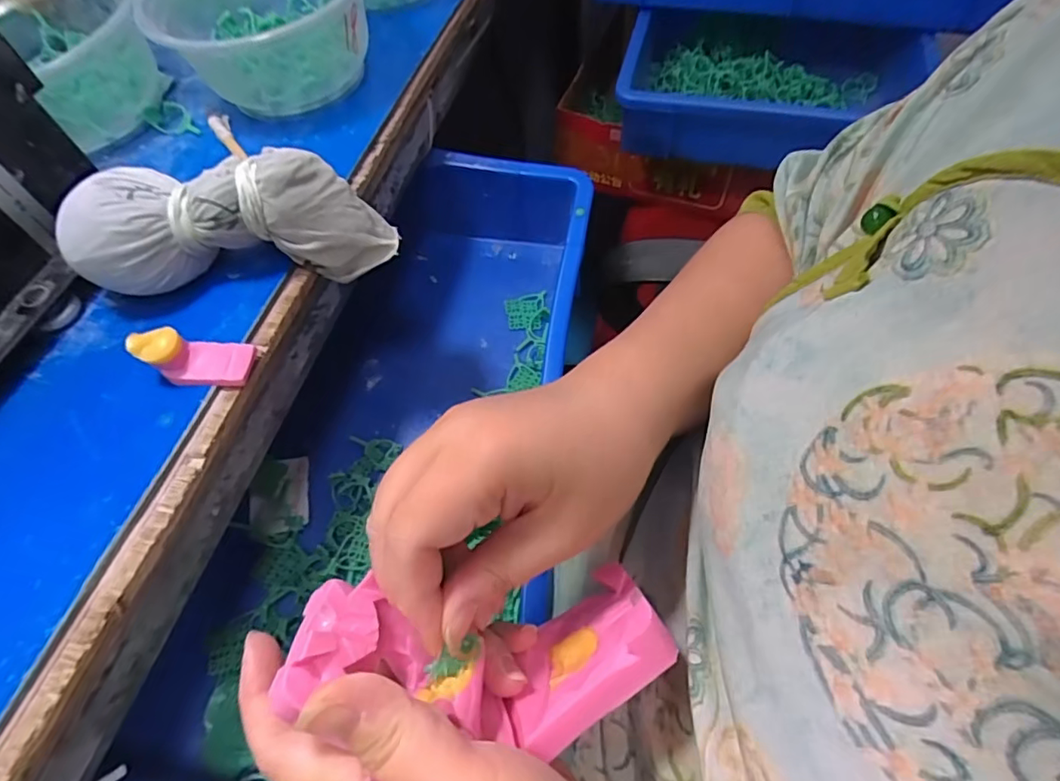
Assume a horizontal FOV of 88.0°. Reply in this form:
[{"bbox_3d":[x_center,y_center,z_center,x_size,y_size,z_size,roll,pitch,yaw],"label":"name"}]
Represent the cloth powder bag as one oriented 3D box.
[{"bbox_3d":[-0.142,-0.085,0.266,0.147,0.060,0.047,-8,59,-15],"label":"cloth powder bag"}]

